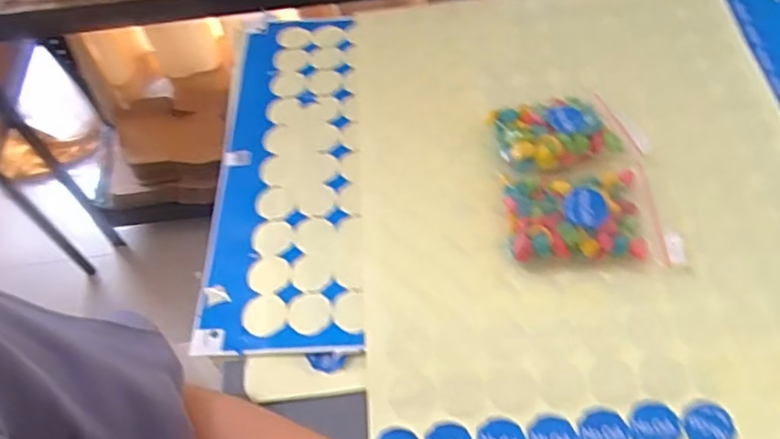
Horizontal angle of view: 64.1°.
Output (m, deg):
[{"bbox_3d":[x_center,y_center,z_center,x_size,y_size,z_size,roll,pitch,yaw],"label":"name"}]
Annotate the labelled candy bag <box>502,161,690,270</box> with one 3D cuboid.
[{"bbox_3d":[0.136,-0.007,0.420,0.114,0.026,0.078,-3,57,3],"label":"labelled candy bag"}]

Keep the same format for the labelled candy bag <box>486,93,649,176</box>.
[{"bbox_3d":[0.128,-0.065,0.456,0.101,0.027,0.064,-14,58,-5],"label":"labelled candy bag"}]

